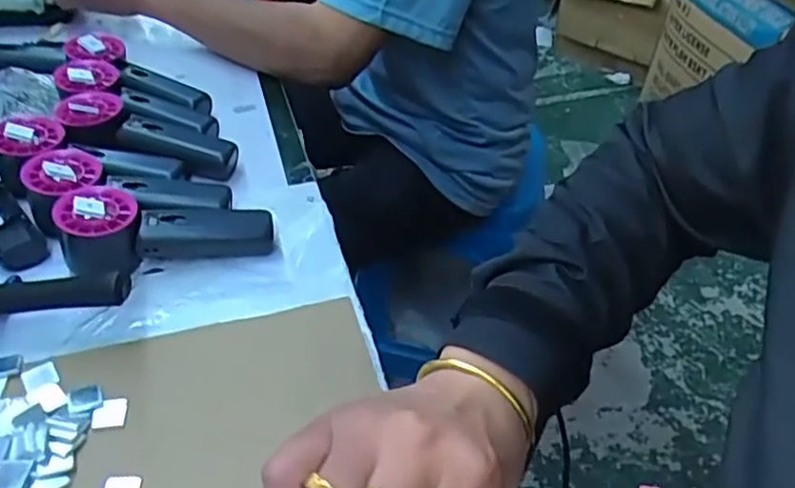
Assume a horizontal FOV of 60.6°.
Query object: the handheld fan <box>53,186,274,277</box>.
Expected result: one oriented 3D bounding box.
[{"bbox_3d":[-0.179,-0.009,0.533,0.157,0.054,0.048,1,43,-18],"label":"handheld fan"}]

